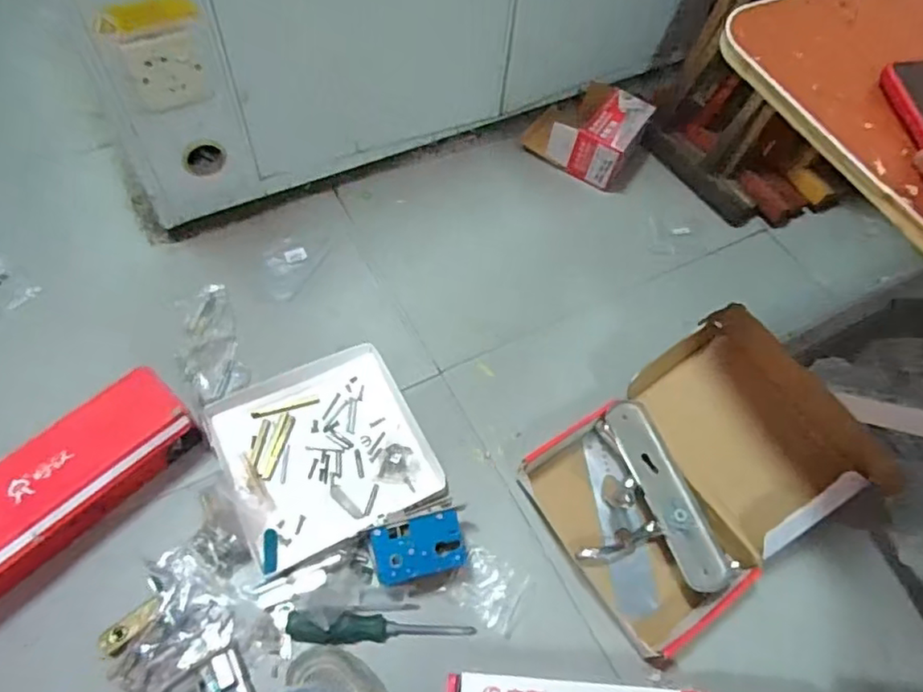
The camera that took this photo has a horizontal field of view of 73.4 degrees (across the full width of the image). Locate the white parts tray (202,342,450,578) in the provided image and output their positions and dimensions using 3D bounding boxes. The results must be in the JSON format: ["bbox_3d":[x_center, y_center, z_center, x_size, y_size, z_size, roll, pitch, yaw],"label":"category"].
[{"bbox_3d":[-0.167,0.118,0.746,0.227,0.027,0.227,-24,64,-15],"label":"white parts tray"}]

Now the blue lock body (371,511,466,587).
[{"bbox_3d":[-0.044,0.212,0.657,0.095,0.022,0.057,-13,62,-13],"label":"blue lock body"}]

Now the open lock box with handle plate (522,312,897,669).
[{"bbox_3d":[0.269,0.138,0.696,0.332,0.134,0.245,-31,66,-19],"label":"open lock box with handle plate"}]

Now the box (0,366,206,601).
[{"bbox_3d":[-0.424,0.152,0.660,0.100,0.084,0.289,39,63,16],"label":"box"}]

